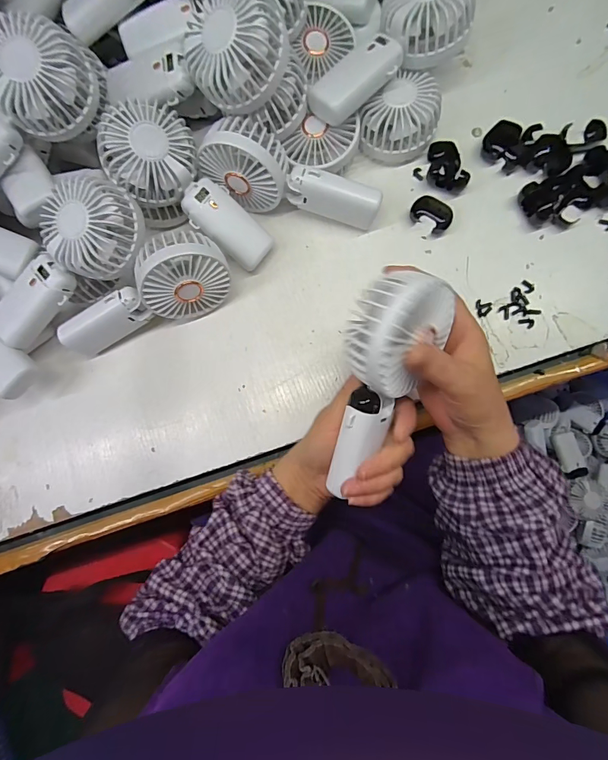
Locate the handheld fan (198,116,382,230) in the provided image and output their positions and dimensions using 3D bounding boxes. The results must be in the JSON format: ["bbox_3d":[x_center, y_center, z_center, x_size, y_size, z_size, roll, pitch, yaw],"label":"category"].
[{"bbox_3d":[-0.011,-0.200,0.379,0.175,0.067,0.051,16,85,-7],"label":"handheld fan"}]

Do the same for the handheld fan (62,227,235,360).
[{"bbox_3d":[-0.160,-0.079,0.375,0.181,0.077,0.046,-24,83,15],"label":"handheld fan"}]

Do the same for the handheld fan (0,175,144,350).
[{"bbox_3d":[-0.227,-0.103,0.351,0.179,0.035,0.073,-41,83,13],"label":"handheld fan"}]

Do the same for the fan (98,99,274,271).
[{"bbox_3d":[-0.107,-0.183,0.370,0.177,0.041,0.080,39,87,-21],"label":"fan"}]

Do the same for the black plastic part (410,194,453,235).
[{"bbox_3d":[0.135,-0.174,0.396,0.042,0.015,0.029,33,87,6],"label":"black plastic part"}]

